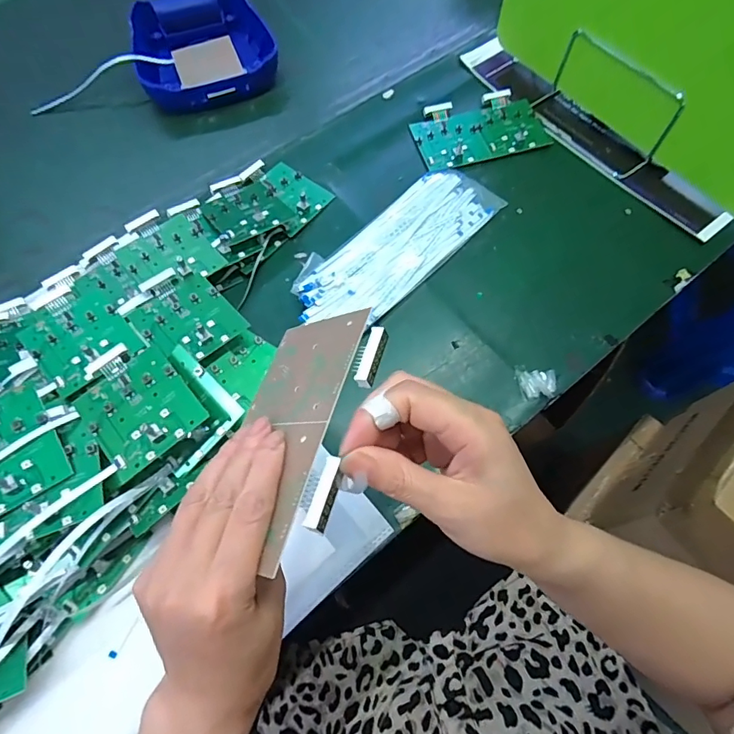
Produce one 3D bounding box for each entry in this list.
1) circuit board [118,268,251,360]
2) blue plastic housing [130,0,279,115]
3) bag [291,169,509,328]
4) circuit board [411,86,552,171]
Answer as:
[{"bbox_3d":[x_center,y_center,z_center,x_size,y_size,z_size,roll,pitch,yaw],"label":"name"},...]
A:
[{"bbox_3d":[-0.162,-0.047,0.417,0.090,0.012,0.075,42,65,16],"label":"circuit board"},{"bbox_3d":[-0.211,-0.410,0.615,0.174,0.051,0.193,-17,67,-7],"label":"blue plastic housing"},{"bbox_3d":[0.032,-0.128,0.489,0.094,0.019,0.248,41,72,16],"label":"bag"},{"bbox_3d":[0.132,-0.284,0.559,0.152,0.010,0.096,-17,67,-8],"label":"circuit board"}]

